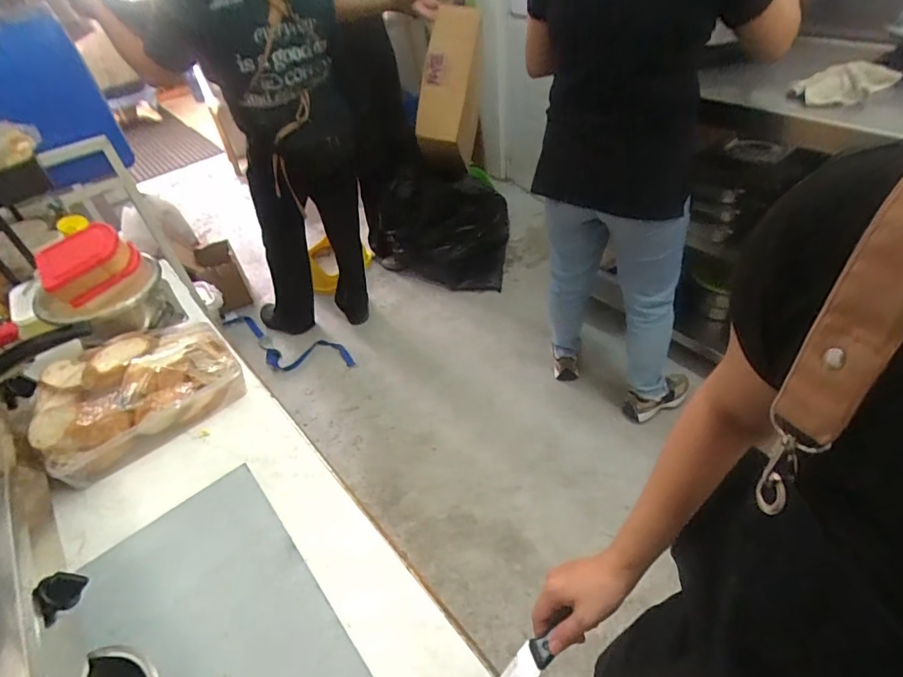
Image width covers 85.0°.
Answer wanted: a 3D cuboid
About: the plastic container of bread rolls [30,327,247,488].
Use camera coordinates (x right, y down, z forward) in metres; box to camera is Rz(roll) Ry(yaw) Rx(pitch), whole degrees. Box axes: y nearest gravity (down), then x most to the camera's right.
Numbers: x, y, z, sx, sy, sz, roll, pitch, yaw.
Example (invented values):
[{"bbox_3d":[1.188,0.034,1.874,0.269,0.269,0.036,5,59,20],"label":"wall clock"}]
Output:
[{"bbox_3d":[-0.498,0.077,0.789,0.273,0.120,0.178,-31,48,-23],"label":"plastic container of bread rolls"}]

